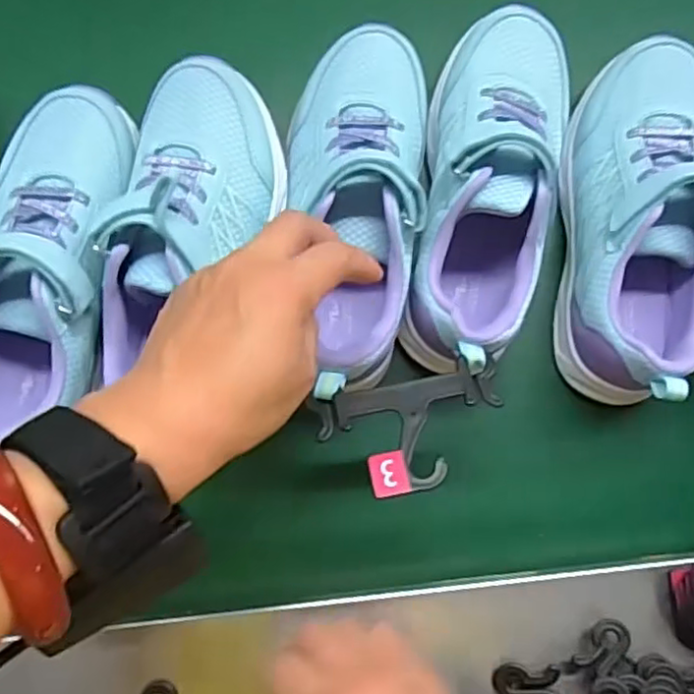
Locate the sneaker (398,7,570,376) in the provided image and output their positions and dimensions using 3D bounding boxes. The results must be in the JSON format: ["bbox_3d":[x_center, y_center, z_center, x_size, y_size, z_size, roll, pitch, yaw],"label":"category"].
[{"bbox_3d":[0.097,-0.099,0.418,0.093,0.080,0.242,10,82,-1],"label":"sneaker"}]

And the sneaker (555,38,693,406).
[{"bbox_3d":[0.191,-0.085,0.423,0.093,0.077,0.241,3,82,-2],"label":"sneaker"}]

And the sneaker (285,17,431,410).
[{"bbox_3d":[0.007,-0.091,0.406,0.084,0.078,0.229,3,79,-2],"label":"sneaker"}]

